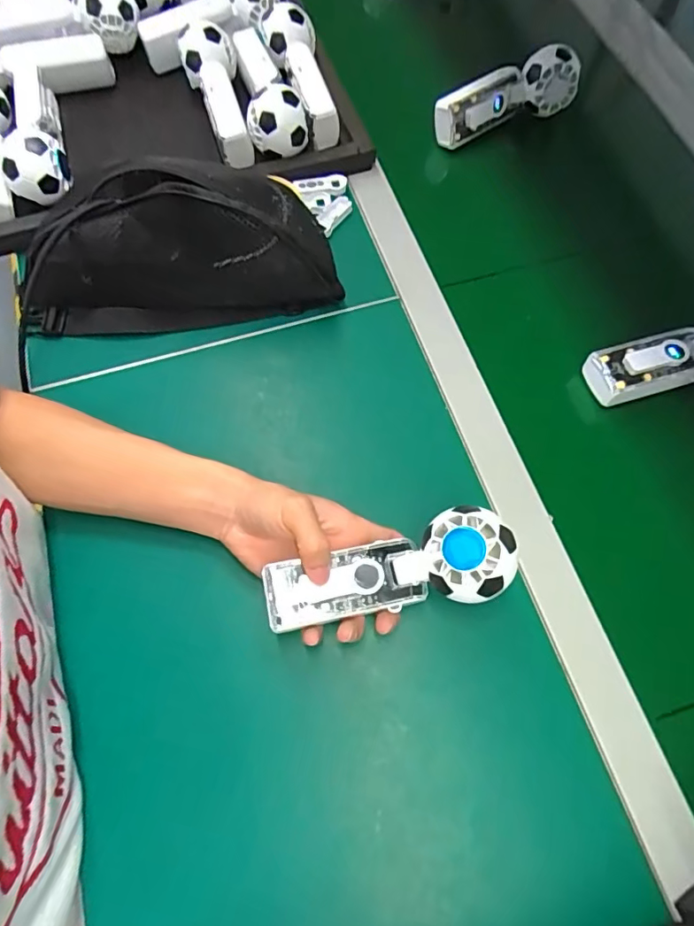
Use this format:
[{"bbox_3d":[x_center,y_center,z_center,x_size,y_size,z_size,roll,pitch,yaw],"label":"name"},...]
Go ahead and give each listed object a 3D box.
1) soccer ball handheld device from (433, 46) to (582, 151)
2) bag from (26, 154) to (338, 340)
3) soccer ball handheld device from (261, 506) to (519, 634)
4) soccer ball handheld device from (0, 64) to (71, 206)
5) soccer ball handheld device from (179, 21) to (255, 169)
[{"bbox_3d":[0.166,-0.404,0.567,0.156,0.059,0.056,-21,68,-9],"label":"soccer ball handheld device"},{"bbox_3d":[-0.147,-0.186,0.453,0.275,0.118,0.084,-3,66,-2],"label":"bag"},{"bbox_3d":[0.030,0.075,0.349,0.164,0.029,0.054,-16,64,6],"label":"soccer ball handheld device"},{"bbox_3d":[-0.325,-0.343,0.532,0.058,0.045,0.181,-20,68,-9],"label":"soccer ball handheld device"},{"bbox_3d":[-0.136,-0.384,0.540,0.057,0.050,0.169,-13,67,-6],"label":"soccer ball handheld device"}]

